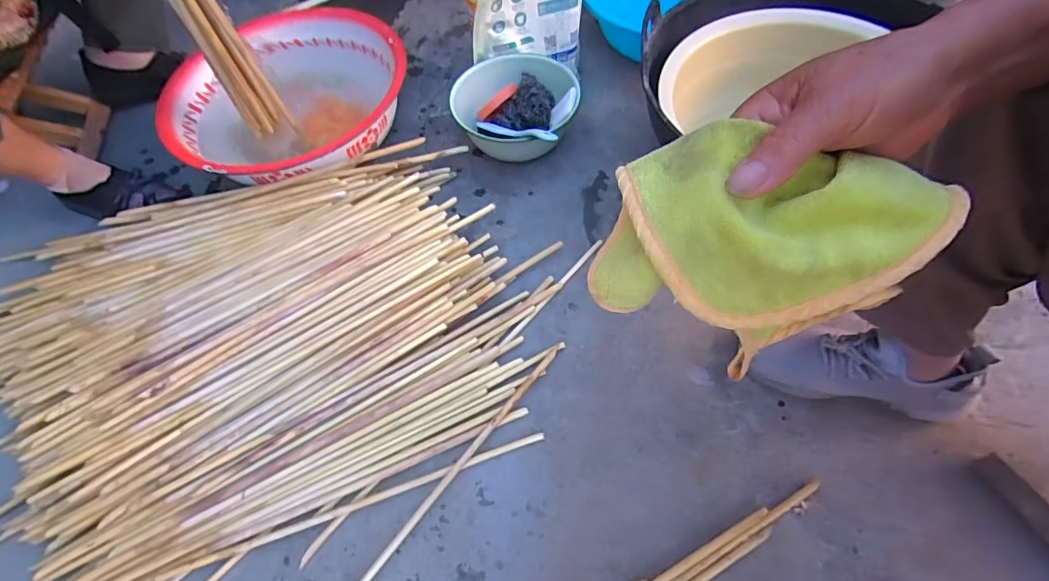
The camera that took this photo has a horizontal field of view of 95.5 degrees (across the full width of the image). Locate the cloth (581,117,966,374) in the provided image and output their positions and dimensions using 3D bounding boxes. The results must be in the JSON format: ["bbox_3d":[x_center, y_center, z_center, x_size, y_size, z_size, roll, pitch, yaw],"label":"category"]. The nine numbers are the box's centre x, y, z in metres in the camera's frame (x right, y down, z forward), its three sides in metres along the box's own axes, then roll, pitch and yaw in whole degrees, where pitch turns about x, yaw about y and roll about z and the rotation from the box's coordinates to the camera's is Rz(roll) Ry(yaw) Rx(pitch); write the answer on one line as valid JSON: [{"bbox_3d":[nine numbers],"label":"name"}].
[{"bbox_3d":[0.114,-0.020,0.240,0.144,0.081,0.092,12,62,10],"label":"cloth"}]

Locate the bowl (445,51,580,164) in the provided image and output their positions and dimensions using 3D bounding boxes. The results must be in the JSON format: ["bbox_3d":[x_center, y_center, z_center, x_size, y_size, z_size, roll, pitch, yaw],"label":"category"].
[{"bbox_3d":[-0.015,-0.297,0.789,0.203,0.106,0.193,-2,61,4],"label":"bowl"}]

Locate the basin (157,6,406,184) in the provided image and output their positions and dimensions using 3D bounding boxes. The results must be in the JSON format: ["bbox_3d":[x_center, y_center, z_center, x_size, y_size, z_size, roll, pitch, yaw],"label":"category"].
[{"bbox_3d":[-0.384,-0.313,0.810,0.340,0.113,0.378,33,68,19],"label":"basin"}]

